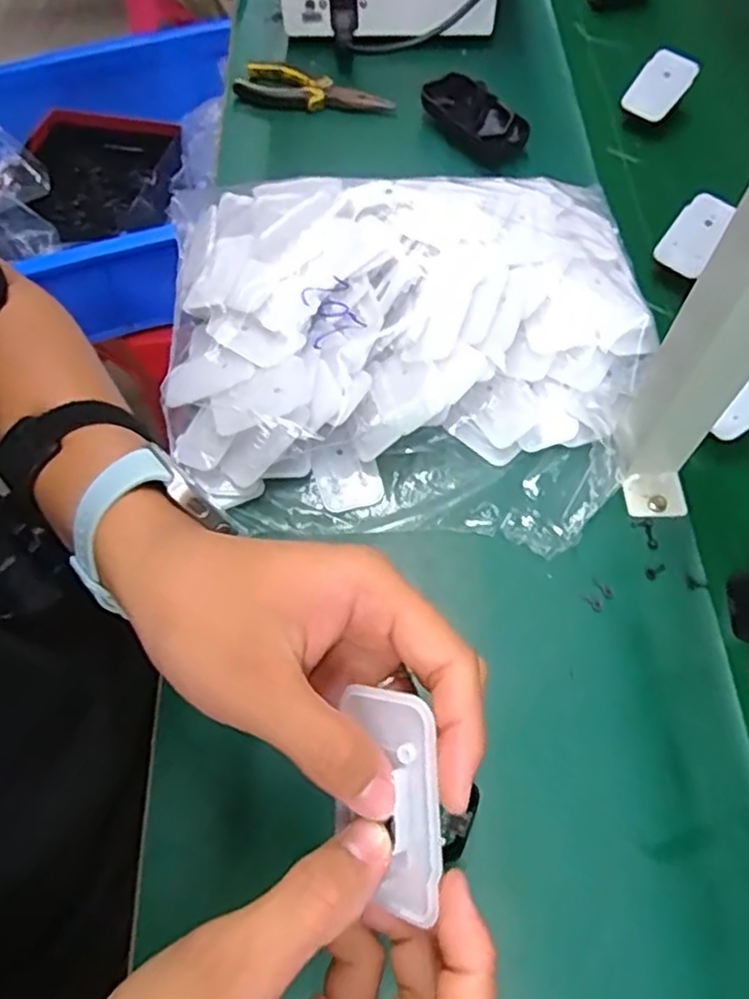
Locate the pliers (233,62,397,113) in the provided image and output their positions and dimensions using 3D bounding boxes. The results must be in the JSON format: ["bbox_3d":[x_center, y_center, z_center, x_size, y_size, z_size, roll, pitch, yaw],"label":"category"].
[{"bbox_3d":[-0.060,-0.395,0.670,0.151,0.012,0.051,16,65,10],"label":"pliers"}]

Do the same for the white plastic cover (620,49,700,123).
[{"bbox_3d":[0.268,-0.389,0.647,0.045,0.011,0.061,36,107,5],"label":"white plastic cover"}]

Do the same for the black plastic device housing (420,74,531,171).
[{"bbox_3d":[0.090,-0.352,0.638,0.057,0.029,0.113,-31,67,-13],"label":"black plastic device housing"}]

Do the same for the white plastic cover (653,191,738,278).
[{"bbox_3d":[0.259,-0.215,0.557,0.041,0.008,0.066,30,93,22],"label":"white plastic cover"}]

